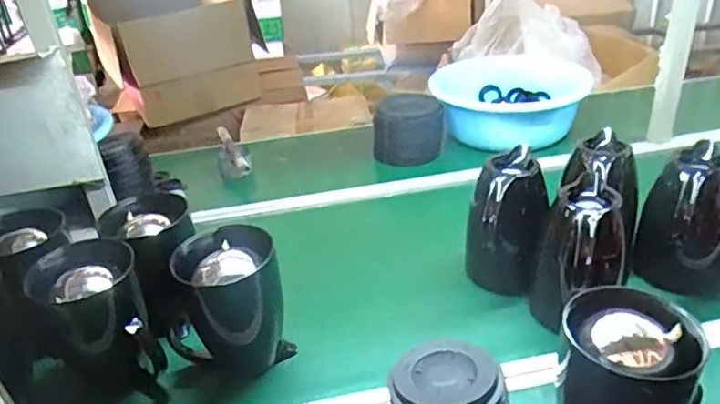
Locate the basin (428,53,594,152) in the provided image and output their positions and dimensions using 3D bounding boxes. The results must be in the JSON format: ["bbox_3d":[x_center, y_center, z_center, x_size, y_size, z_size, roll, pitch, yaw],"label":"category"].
[{"bbox_3d":[0.369,-0.242,1.426,0.361,0.155,0.361,-2,31,1],"label":"basin"}]

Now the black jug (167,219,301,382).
[{"bbox_3d":[-0.171,0.139,0.779,0.128,0.182,0.114,-19,32,-23],"label":"black jug"}]

